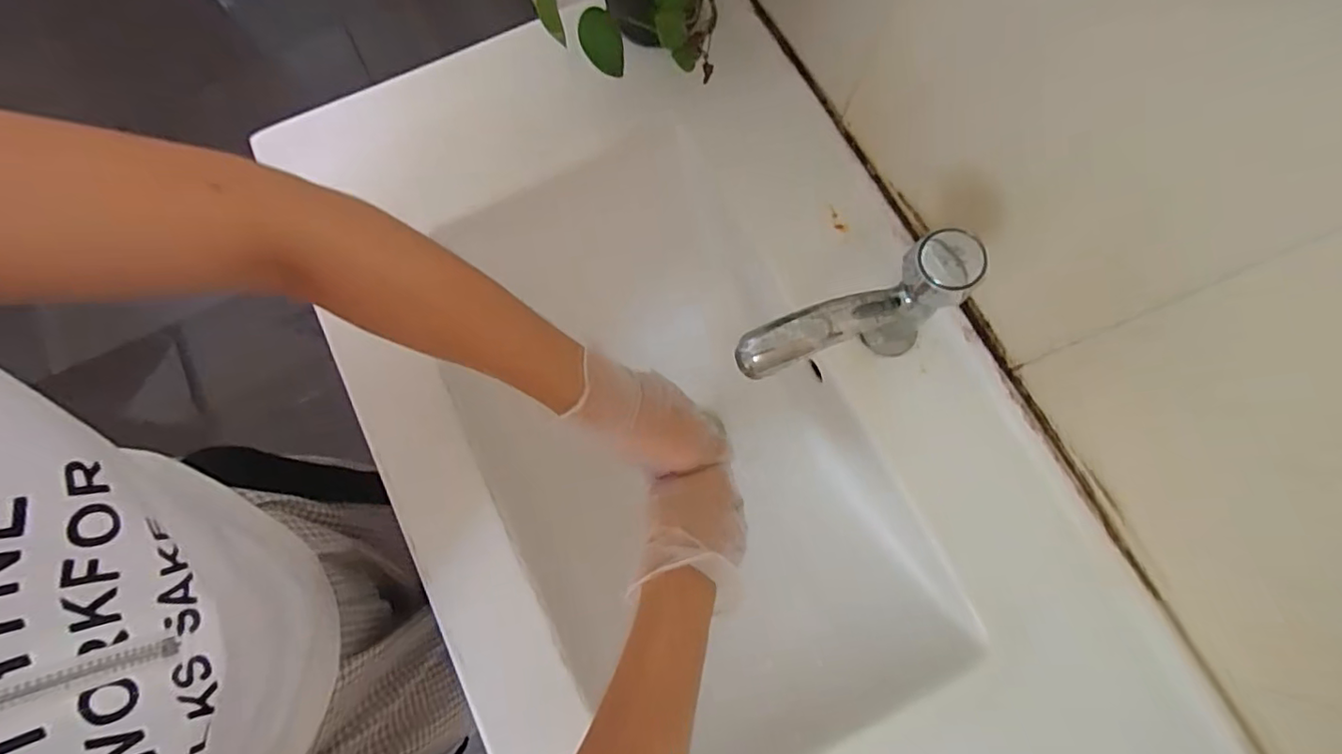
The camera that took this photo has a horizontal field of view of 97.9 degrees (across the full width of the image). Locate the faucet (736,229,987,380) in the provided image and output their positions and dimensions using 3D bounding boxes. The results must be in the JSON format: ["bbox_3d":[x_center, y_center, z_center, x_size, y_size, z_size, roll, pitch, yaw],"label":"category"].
[{"bbox_3d":[0.114,-0.033,0.386,0.151,0.147,0.036,-17,77,-4],"label":"faucet"}]

